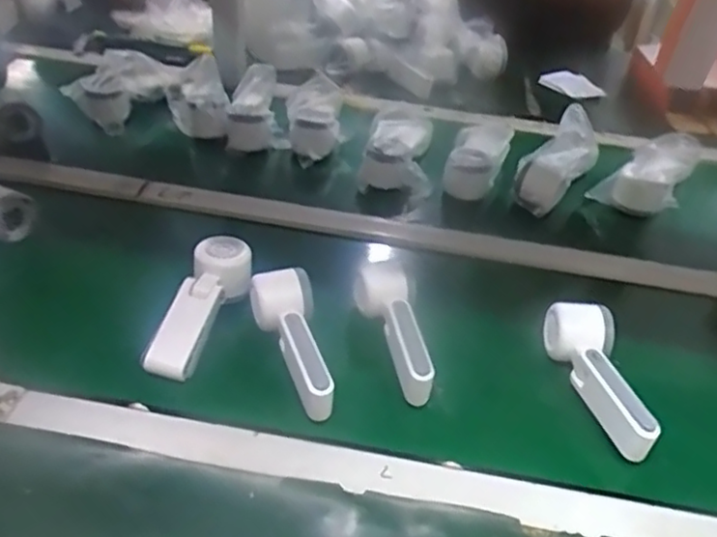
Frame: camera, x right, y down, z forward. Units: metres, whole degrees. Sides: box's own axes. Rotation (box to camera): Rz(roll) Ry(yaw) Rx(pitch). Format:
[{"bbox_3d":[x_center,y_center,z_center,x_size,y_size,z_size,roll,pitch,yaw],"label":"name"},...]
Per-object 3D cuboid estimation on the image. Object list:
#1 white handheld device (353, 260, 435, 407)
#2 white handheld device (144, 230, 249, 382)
[{"bbox_3d":[0.032,0.061,0.628,0.050,0.056,0.134,-6,41,-8],"label":"white handheld device"},{"bbox_3d":[-0.147,0.035,0.636,0.050,0.043,0.143,12,47,9],"label":"white handheld device"}]

